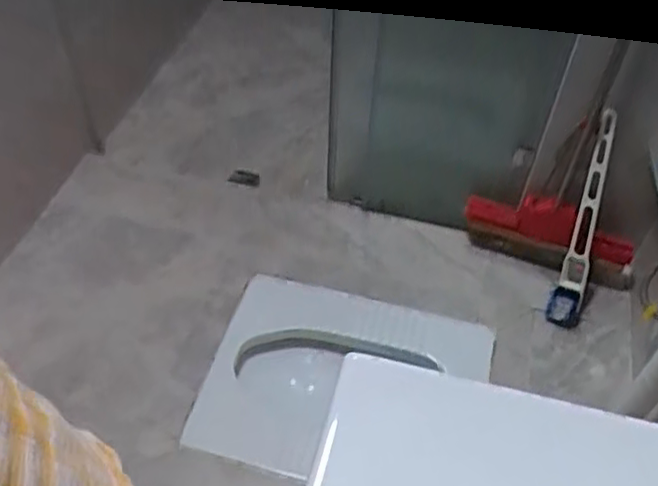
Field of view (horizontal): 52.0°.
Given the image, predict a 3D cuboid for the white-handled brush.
[{"bbox_3d":[0.530,-0.026,1.398,0.071,0.456,0.053,6,23,4],"label":"white-handled brush"}]

